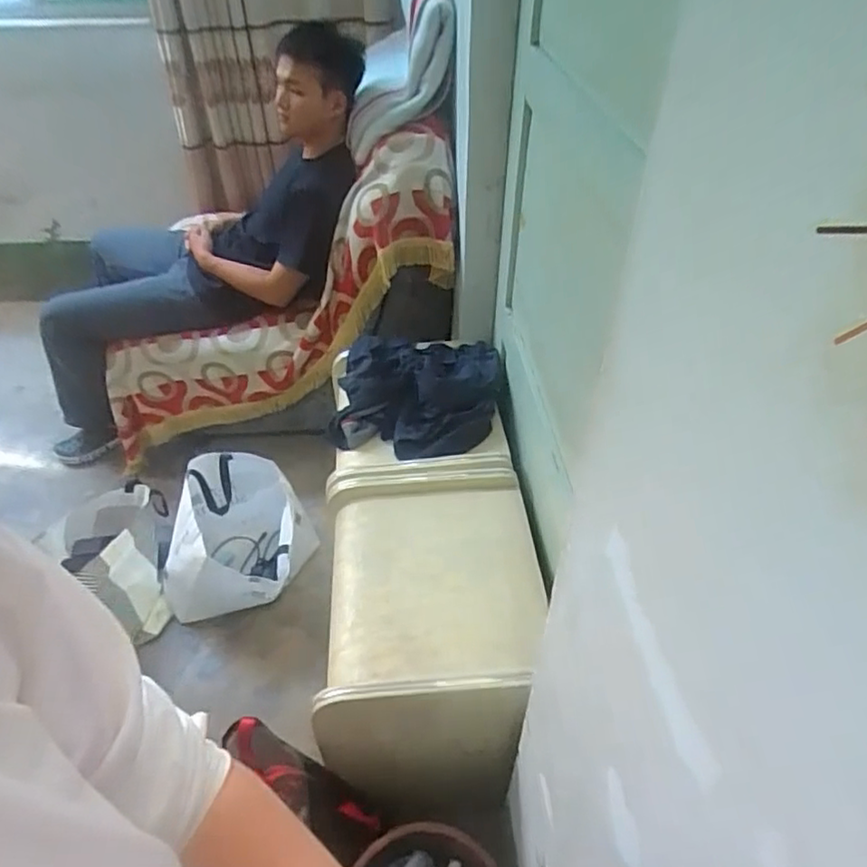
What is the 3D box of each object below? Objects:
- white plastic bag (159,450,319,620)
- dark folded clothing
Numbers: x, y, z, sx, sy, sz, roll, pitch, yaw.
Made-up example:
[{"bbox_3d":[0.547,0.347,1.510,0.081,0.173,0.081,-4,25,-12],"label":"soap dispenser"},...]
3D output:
[{"bbox_3d":[-0.501,0.269,1.633,0.309,0.280,0.331,2,42,1],"label":"white plastic bag"},{"bbox_3d":[-0.042,-0.105,1.471,0.368,0.099,0.387,3,42,3],"label":"dark folded clothing"}]

